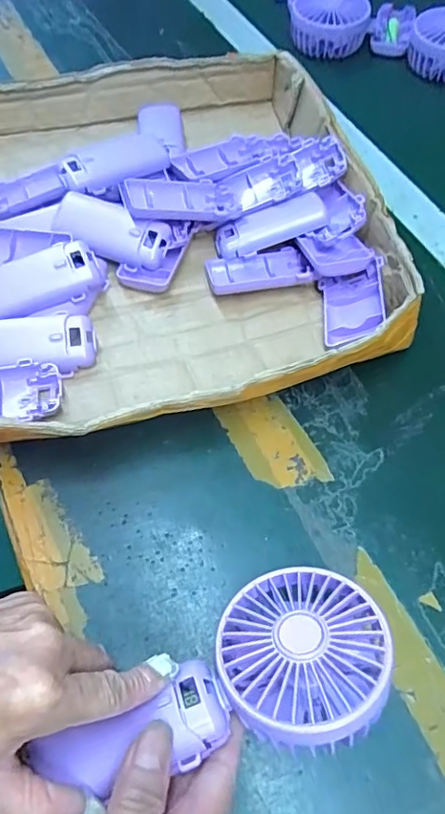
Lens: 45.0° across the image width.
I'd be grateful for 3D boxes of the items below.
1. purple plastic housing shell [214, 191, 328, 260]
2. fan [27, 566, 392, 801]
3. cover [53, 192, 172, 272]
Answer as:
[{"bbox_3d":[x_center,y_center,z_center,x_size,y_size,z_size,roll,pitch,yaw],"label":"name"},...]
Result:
[{"bbox_3d":[0.040,-0.151,0.451,0.094,0.010,0.037,-20,62,4],"label":"purple plastic housing shell"},{"bbox_3d":[0.001,0.147,0.271,0.173,0.042,0.084,-22,37,-9],"label":"fan"},{"bbox_3d":[-0.092,-0.141,0.429,0.095,0.016,0.049,21,62,10],"label":"cover"}]

